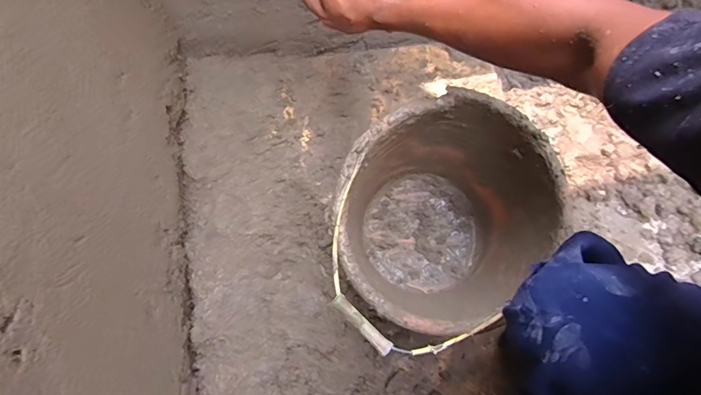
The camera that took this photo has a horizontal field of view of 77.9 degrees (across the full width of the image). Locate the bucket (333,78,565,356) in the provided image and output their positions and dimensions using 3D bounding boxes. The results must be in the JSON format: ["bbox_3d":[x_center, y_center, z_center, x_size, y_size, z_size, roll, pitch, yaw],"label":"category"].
[{"bbox_3d":[0.103,0.042,0.596,0.321,0.208,0.239,-42,76,-13],"label":"bucket"}]

